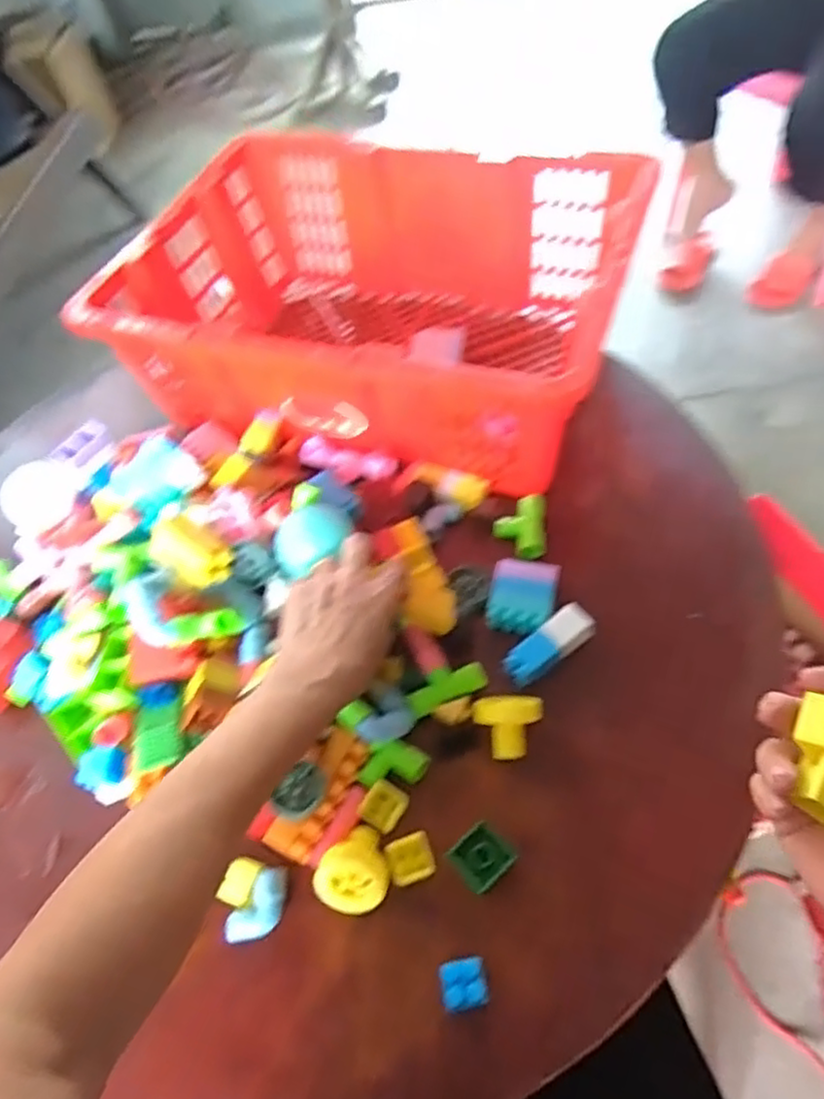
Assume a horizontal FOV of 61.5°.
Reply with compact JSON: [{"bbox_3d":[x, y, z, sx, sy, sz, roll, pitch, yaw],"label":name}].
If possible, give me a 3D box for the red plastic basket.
[{"bbox_3d":[-0.022,-0.256,0.726,0.480,0.185,0.400,17,59,20],"label":"red plastic basket"}]

